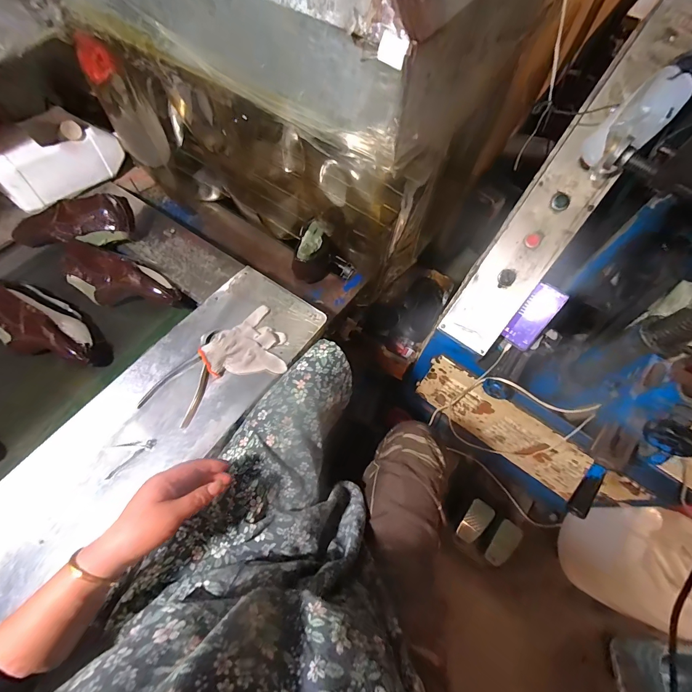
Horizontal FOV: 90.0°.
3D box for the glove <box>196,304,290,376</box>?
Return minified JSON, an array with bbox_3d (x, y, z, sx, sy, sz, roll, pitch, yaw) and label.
[{"bbox_3d":[-0.182,0.006,0.640,0.148,0.029,0.136,1,64,-3],"label":"glove"}]

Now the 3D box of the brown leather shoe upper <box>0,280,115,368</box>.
[{"bbox_3d":[-0.571,-0.039,0.649,0.274,0.084,0.119,30,66,11],"label":"brown leather shoe upper"}]

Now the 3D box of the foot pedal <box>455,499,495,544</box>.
[{"bbox_3d":[0.441,0.601,1.180,0.076,0.010,0.143,32,89,16],"label":"foot pedal"}]

